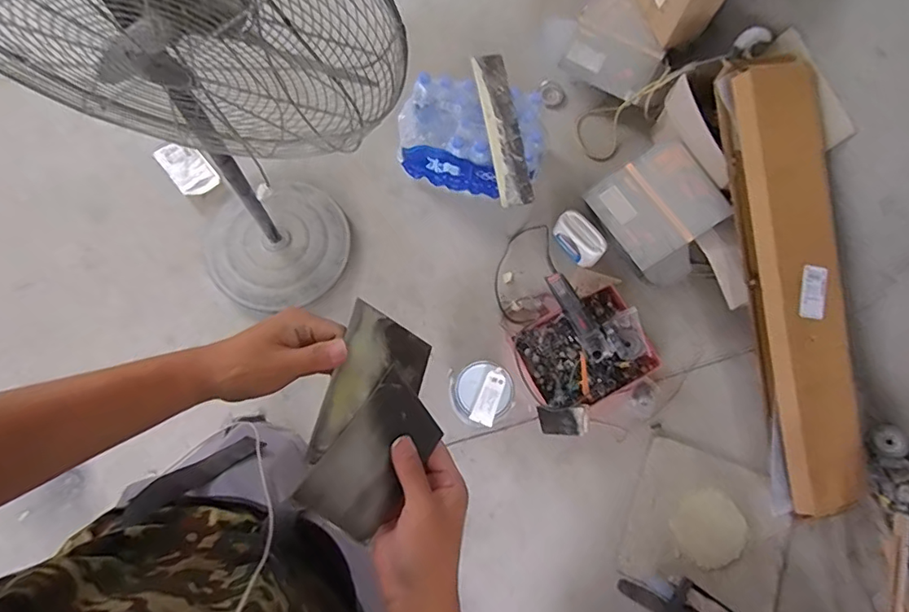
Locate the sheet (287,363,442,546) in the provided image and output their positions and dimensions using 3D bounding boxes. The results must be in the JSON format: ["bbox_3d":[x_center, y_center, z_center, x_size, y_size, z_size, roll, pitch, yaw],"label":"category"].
[{"bbox_3d":[-0.062,0.125,0.430,0.076,0.008,0.123,41,76,-12],"label":"sheet"}]

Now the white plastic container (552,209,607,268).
[{"bbox_3d":[0.356,-0.193,1.507,0.098,0.053,0.160,-34,80,-8],"label":"white plastic container"}]

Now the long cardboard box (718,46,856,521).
[{"bbox_3d":[0.861,-0.047,1.314,0.245,0.082,1.136,-8,91,-3],"label":"long cardboard box"}]

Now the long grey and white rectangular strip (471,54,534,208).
[{"bbox_3d":[0.126,-0.470,1.388,0.086,0.032,0.441,-10,76,-2],"label":"long grey and white rectangular strip"}]

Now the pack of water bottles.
[{"bbox_3d":[0.050,-0.478,1.506,0.390,0.214,0.242,10,77,1],"label":"pack of water bottles"}]

